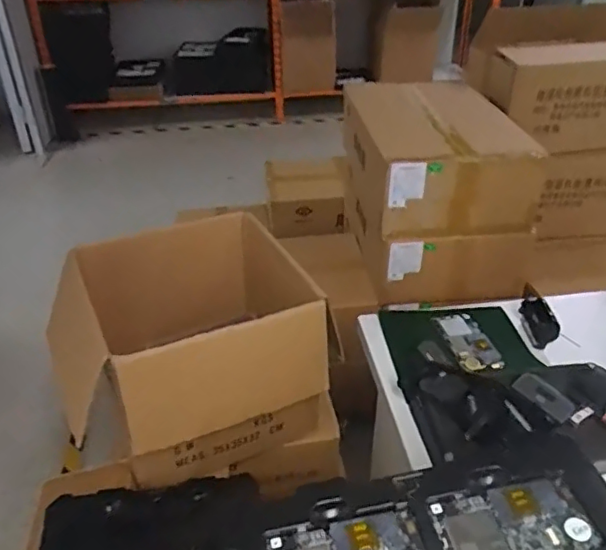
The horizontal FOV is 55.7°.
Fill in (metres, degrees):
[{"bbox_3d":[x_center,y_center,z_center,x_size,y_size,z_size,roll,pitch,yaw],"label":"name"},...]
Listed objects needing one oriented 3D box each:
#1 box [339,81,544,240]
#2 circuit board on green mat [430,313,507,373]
[{"bbox_3d":[0.357,-0.338,1.501,0.431,0.202,0.664,-4,35,-4],"label":"box"},{"bbox_3d":[0.247,0.099,0.859,0.067,0.007,0.122,-9,35,-11],"label":"circuit board on green mat"}]

